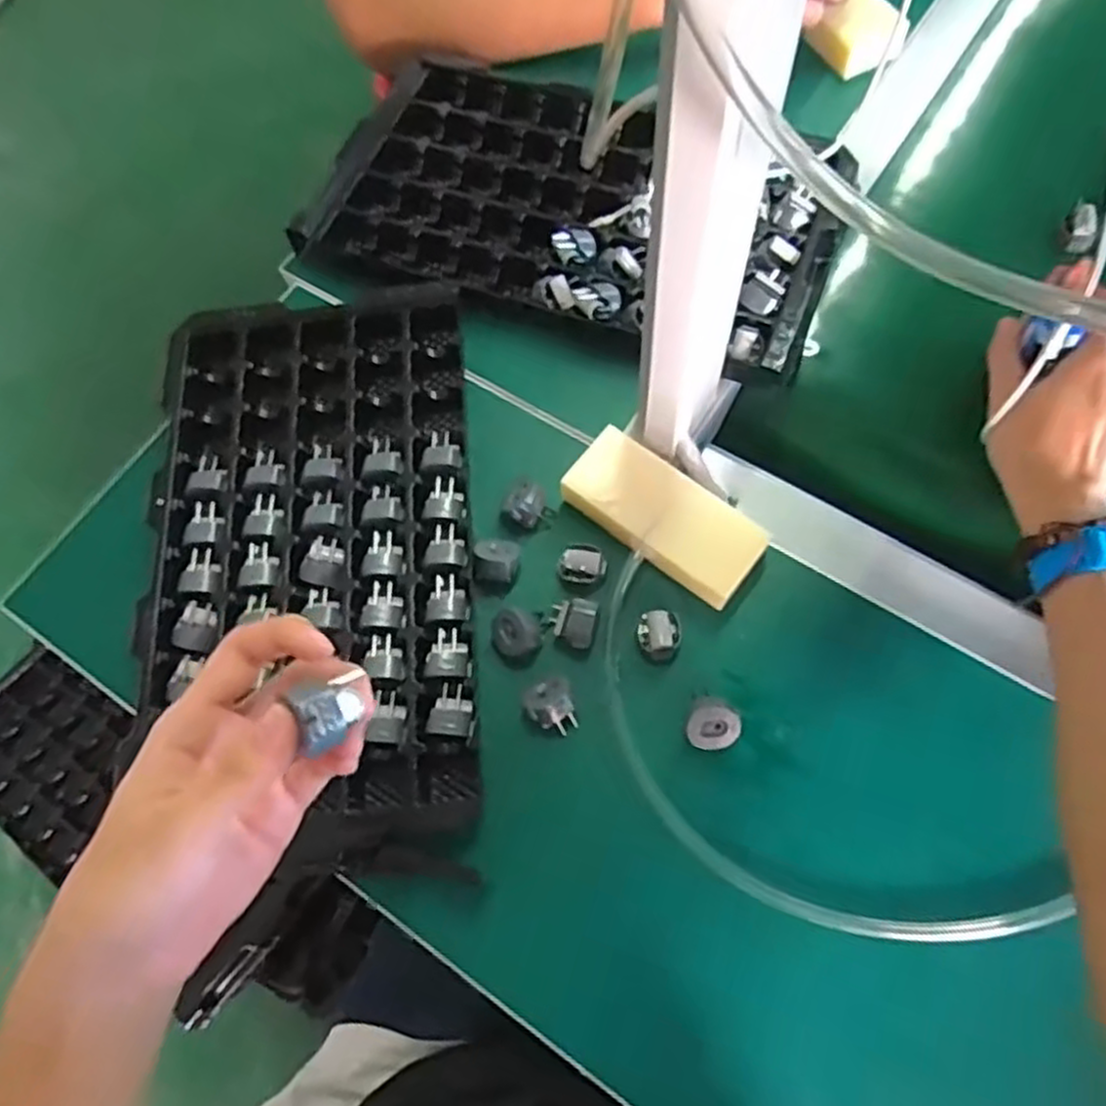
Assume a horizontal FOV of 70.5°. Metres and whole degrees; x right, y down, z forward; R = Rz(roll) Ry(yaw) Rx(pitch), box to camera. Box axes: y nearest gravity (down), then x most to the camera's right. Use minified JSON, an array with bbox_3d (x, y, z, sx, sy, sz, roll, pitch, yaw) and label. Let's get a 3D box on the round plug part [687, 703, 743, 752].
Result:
[{"bbox_3d":[0.087,0.097,0.430,0.027,0.022,0.024,13,70,10],"label":"round plug part"}]

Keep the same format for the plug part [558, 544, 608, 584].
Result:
[{"bbox_3d":[0.018,0.008,0.472,0.026,0.020,0.021,15,70,11],"label":"plug part"}]

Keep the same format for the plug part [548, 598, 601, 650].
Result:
[{"bbox_3d":[0.012,0.042,0.457,0.028,0.020,0.028,16,71,11],"label":"plug part"}]

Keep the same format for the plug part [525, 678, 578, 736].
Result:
[{"bbox_3d":[-0.001,0.087,0.438,0.025,0.021,0.027,-17,68,-2],"label":"plug part"}]

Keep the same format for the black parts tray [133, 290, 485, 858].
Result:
[{"bbox_3d":[-0.146,-0.009,0.467,0.189,0.030,0.342,-6,68,3],"label":"black parts tray"}]

